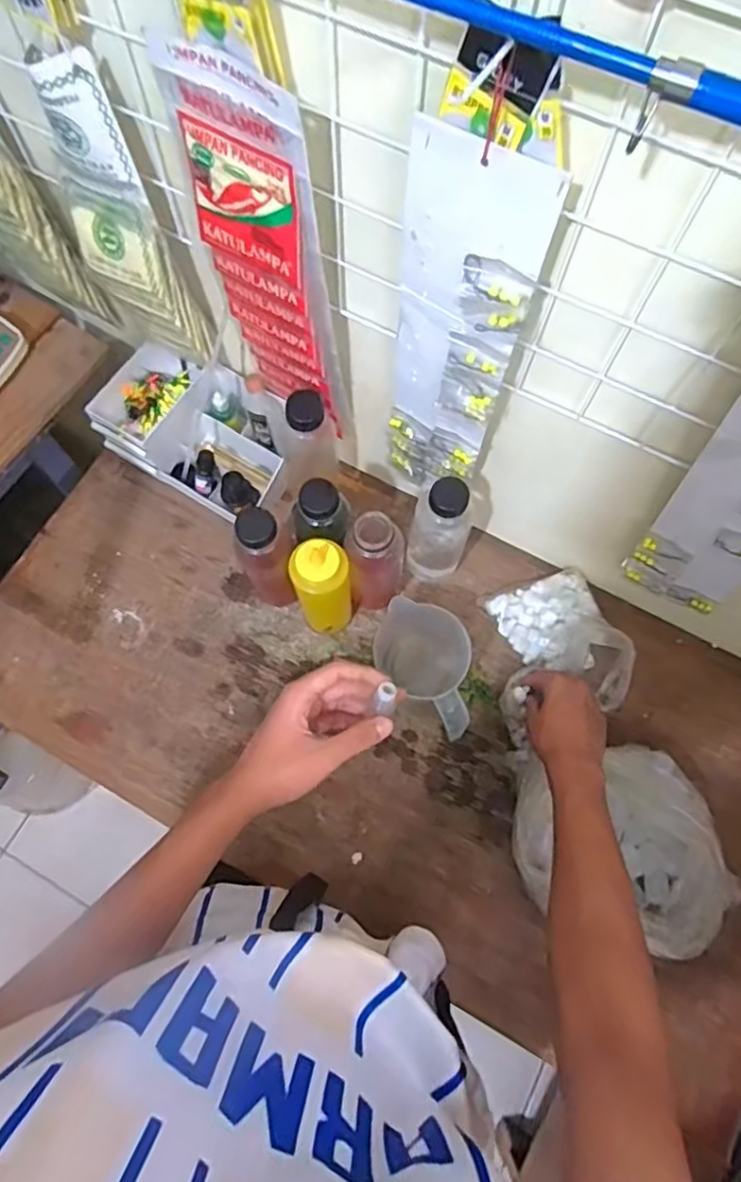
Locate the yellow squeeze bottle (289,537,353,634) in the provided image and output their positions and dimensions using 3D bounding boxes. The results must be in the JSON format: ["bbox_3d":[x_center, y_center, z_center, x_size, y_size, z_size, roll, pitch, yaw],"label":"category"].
[{"bbox_3d":[-0.050,0.001,0.698,0.055,0.186,0.045,-15,72,-5],"label":"yellow squeeze bottle"}]

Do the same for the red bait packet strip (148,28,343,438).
[{"bbox_3d":[-0.086,-0.260,0.550,0.106,0.356,0.020,27,74,10],"label":"red bait packet strip"}]

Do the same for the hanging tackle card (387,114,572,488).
[{"bbox_3d":[0.066,-0.190,0.534,0.097,0.369,0.024,38,75,12],"label":"hanging tackle card"}]

